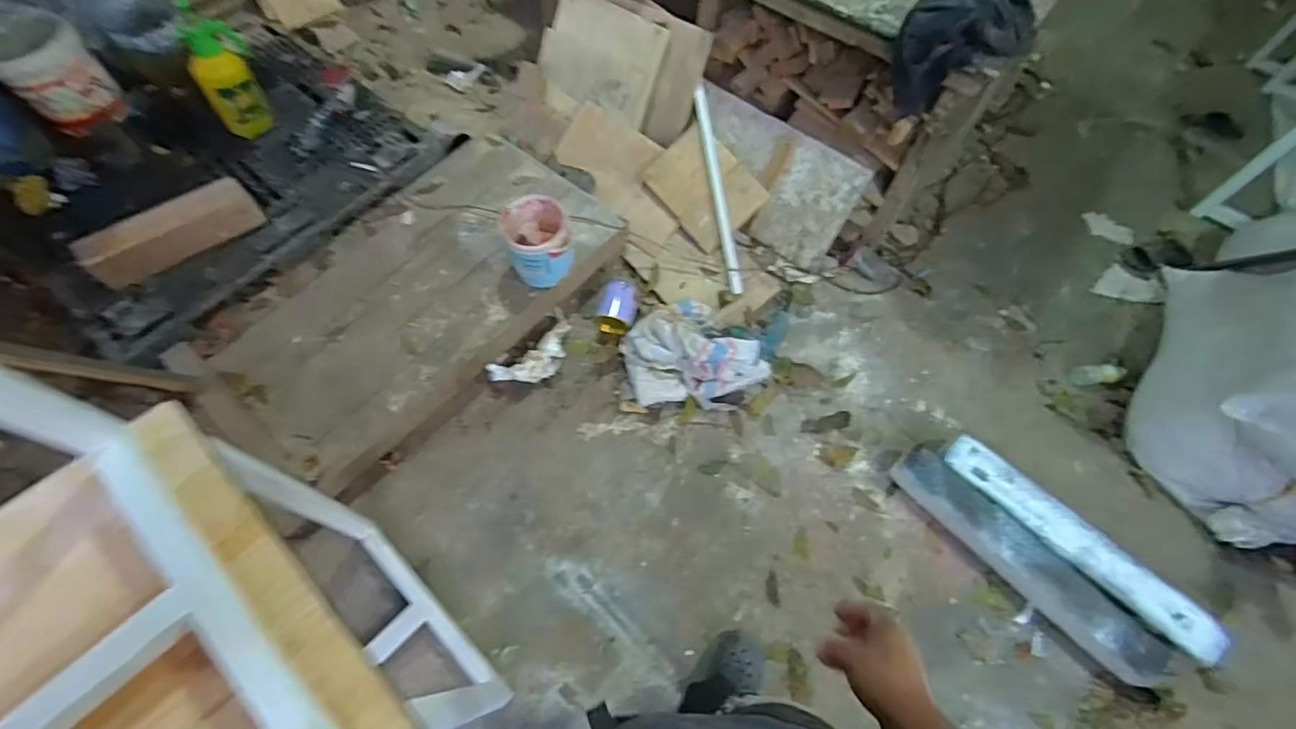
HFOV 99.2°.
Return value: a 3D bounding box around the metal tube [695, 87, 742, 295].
[{"bbox_3d":[0.224,-0.559,1.760,0.044,0.034,0.670,-9,86,-7],"label":"metal tube"}]

